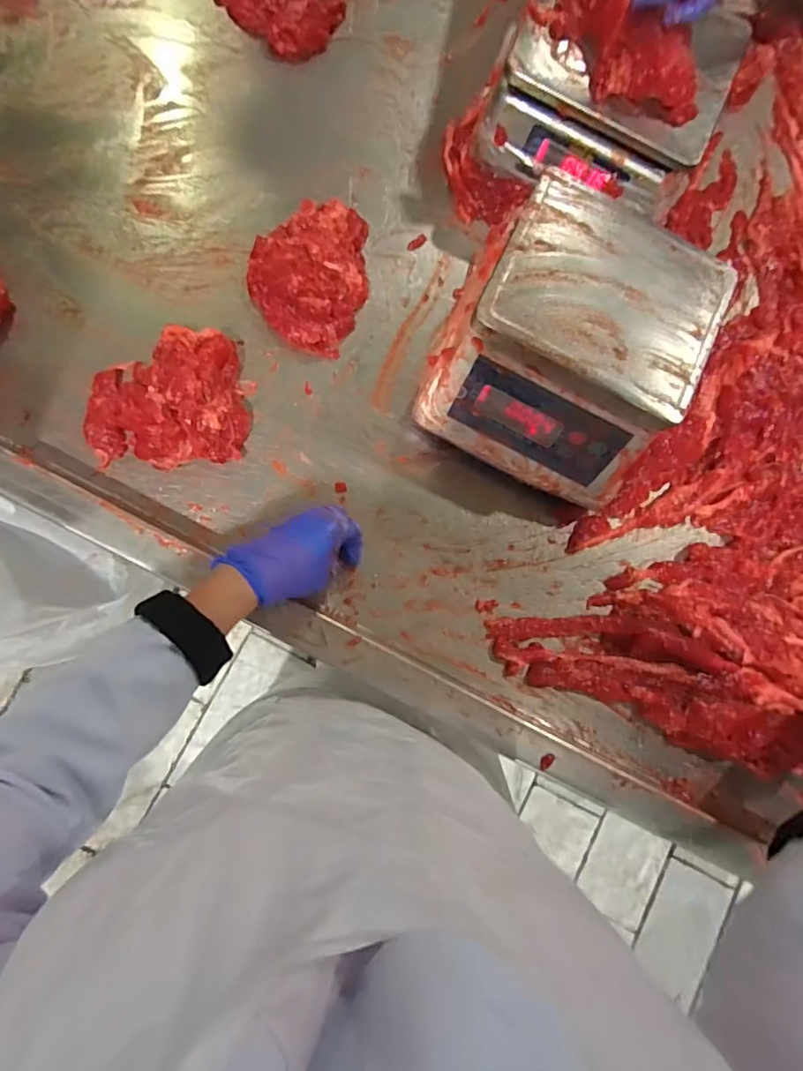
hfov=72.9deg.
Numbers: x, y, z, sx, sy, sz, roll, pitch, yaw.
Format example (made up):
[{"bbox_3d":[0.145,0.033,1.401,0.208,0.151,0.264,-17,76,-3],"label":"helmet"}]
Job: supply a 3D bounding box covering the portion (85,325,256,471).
[{"bbox_3d":[-0.234,-0.142,0.545,0.160,0.040,0.146,3,84,-6],"label":"portion"}]

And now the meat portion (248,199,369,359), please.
[{"bbox_3d":[-0.098,-0.287,0.586,0.128,0.036,0.173,15,83,-4],"label":"meat portion"}]

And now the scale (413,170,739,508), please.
[{"bbox_3d":[0.164,-0.187,0.528,0.216,0.115,0.240,25,83,-3],"label":"scale"}]

